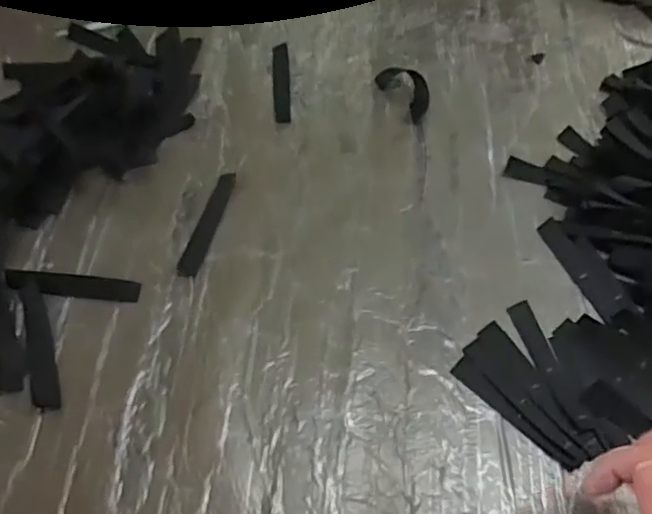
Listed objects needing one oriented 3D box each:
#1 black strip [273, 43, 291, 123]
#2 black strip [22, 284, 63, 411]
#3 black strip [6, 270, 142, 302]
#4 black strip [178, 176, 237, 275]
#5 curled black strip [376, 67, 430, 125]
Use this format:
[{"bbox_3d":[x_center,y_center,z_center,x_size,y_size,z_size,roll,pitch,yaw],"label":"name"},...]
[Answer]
[{"bbox_3d":[-0.038,-0.152,0.537,0.013,0.004,0.093,-3,59,-2],"label":"black strip"},{"bbox_3d":[-0.186,0.058,0.406,0.016,0.004,0.091,-17,61,-10],"label":"black strip"},{"bbox_3d":[-0.174,0.019,0.430,0.091,0.006,0.018,6,59,3],"label":"black strip"},{"bbox_3d":[-0.087,-0.025,0.460,0.015,0.004,0.092,13,60,7],"label":"black strip"},{"bbox_3d":[0.072,-0.142,0.529,0.035,0.007,0.060,-29,63,-16],"label":"curled black strip"}]

